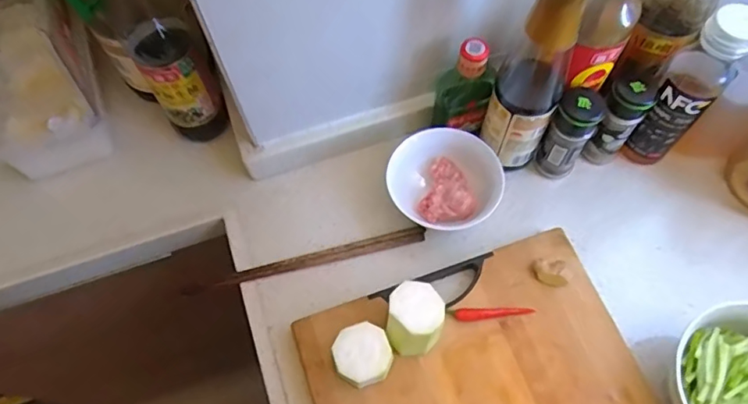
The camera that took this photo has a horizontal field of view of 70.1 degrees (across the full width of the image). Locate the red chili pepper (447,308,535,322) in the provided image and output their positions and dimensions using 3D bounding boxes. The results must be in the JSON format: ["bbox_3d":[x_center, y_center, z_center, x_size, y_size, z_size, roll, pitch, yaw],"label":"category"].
[{"bbox_3d":[0.106,0.101,0.481,0.076,0.008,0.011,-3,64,1],"label":"red chili pepper"}]

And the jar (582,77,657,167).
[{"bbox_3d":[0.242,-0.079,0.534,0.039,0.111,0.042,-1,65,2],"label":"jar"}]

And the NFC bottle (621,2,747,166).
[{"bbox_3d":[0.285,-0.097,0.493,0.046,0.195,0.050,35,71,17],"label":"NFC bottle"}]

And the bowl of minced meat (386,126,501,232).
[{"bbox_3d":[0.071,-0.016,0.534,0.105,0.062,0.097,-1,65,2],"label":"bowl of minced meat"}]

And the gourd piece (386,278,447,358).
[{"bbox_3d":[0.036,0.101,0.459,0.044,0.060,0.051,5,65,4],"label":"gourd piece"}]

